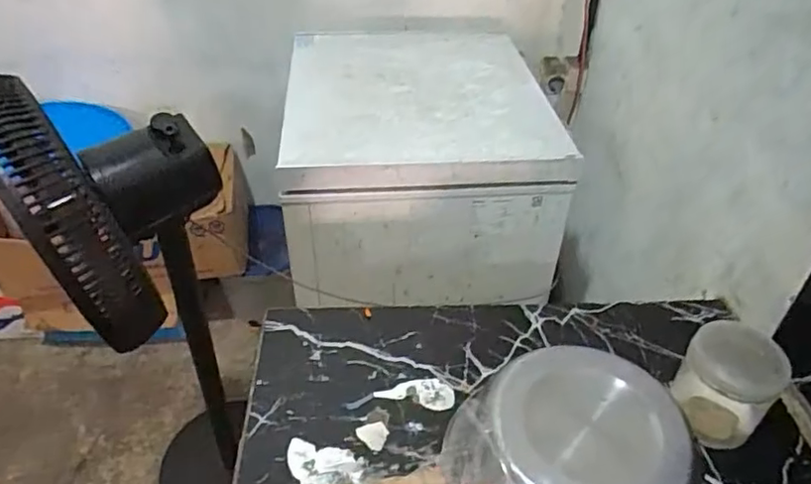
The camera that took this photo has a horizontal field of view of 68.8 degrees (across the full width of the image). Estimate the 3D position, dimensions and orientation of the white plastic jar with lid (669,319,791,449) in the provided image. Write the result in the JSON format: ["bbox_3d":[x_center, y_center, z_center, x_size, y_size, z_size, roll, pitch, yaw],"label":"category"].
[{"bbox_3d":[0.333,0.148,0.618,0.090,0.108,0.086,1,41,-1],"label":"white plastic jar with lid"}]

